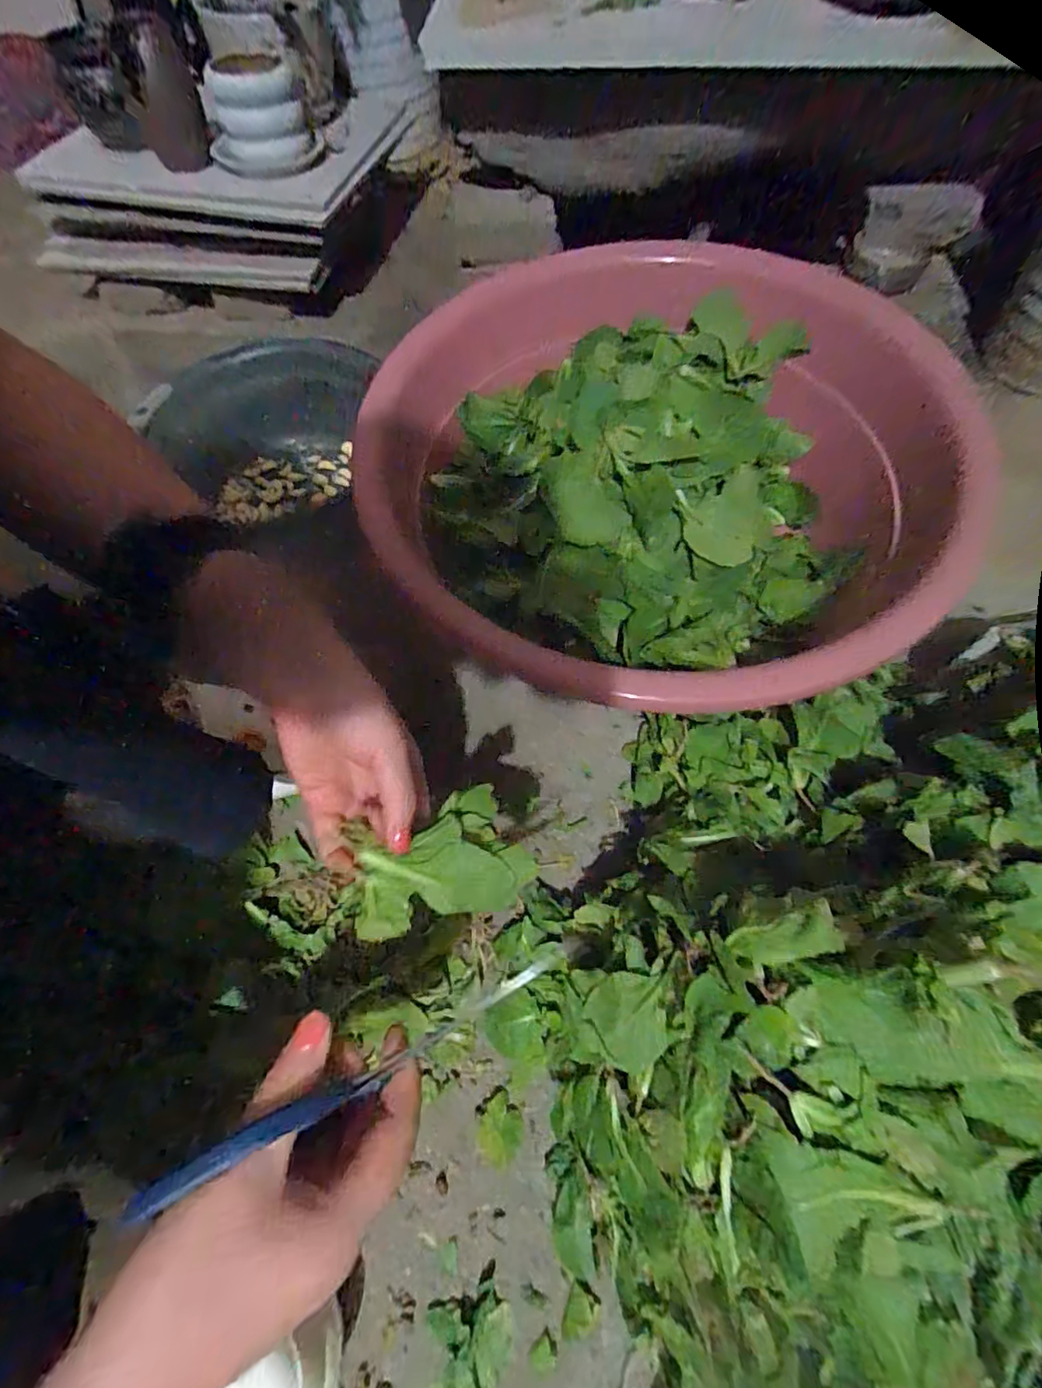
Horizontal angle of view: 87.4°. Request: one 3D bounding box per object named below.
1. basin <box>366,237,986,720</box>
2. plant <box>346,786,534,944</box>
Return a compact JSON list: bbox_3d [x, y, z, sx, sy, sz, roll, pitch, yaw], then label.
[{"bbox_3d":[0.126,-0.173,0.457,0.386,0.174,0.420,-2,66,4],"label":"basin"},{"bbox_3d":[-0.044,0.087,0.288,0.091,0.036,0.061,-15,65,-4],"label":"plant"}]

